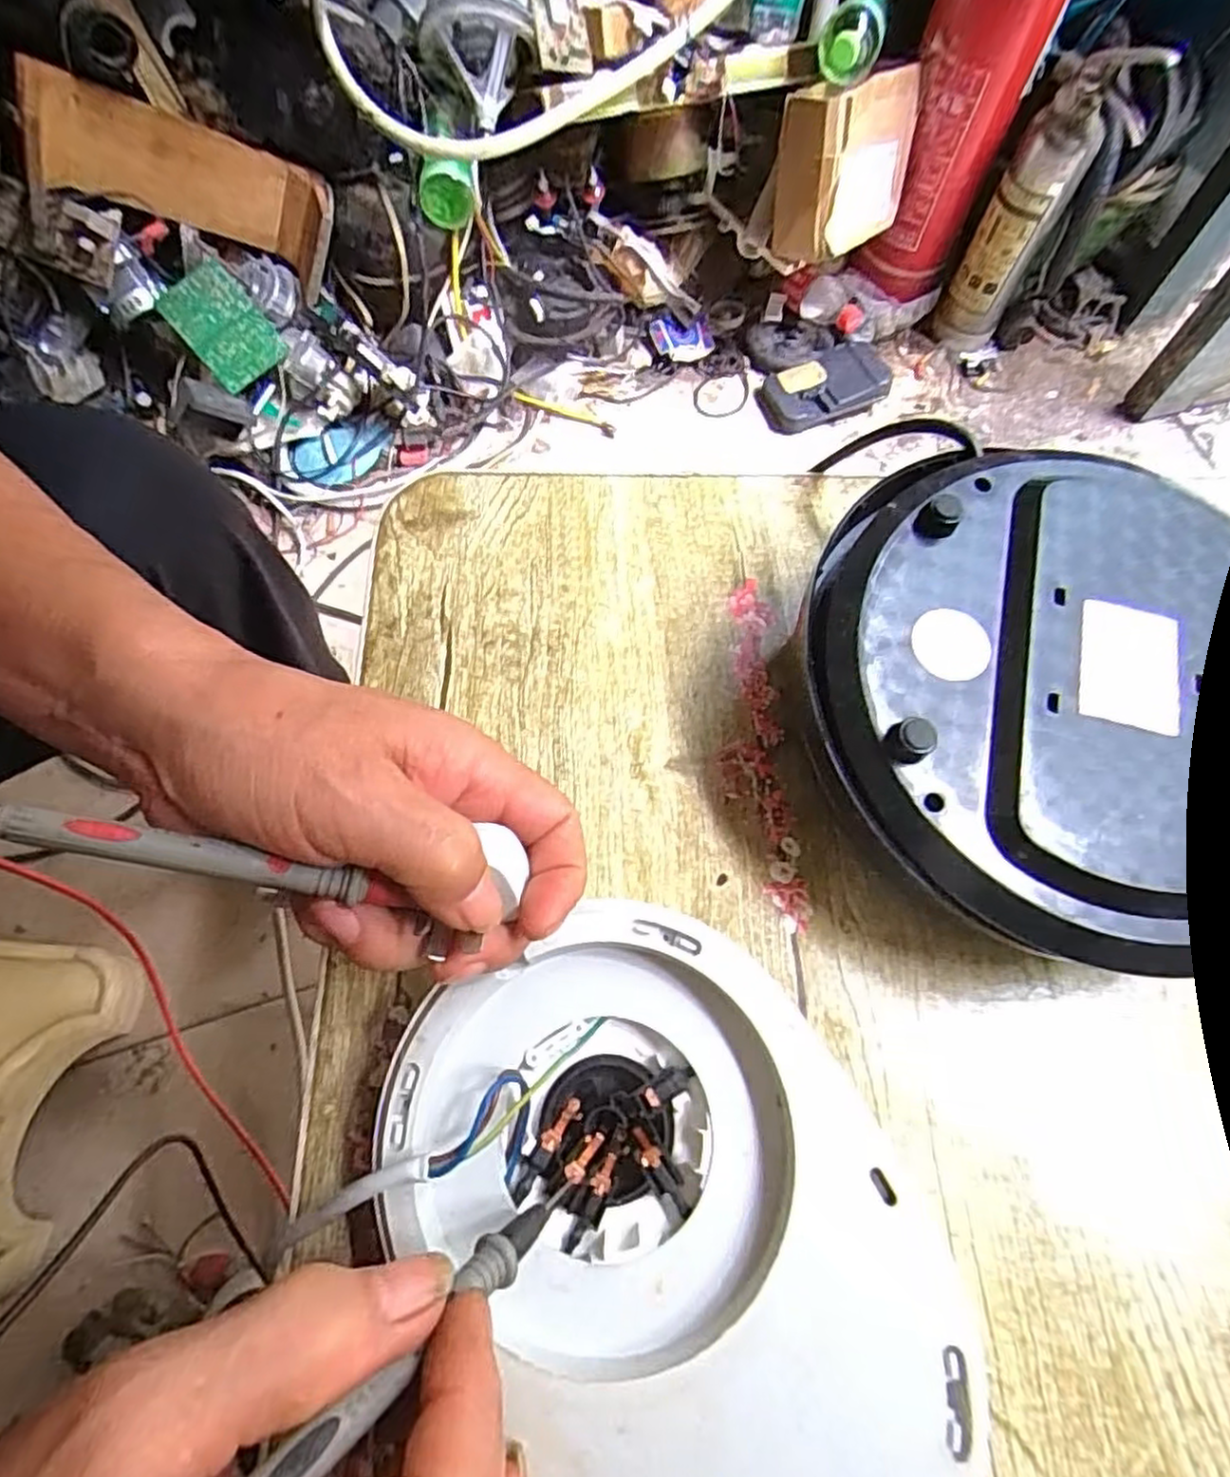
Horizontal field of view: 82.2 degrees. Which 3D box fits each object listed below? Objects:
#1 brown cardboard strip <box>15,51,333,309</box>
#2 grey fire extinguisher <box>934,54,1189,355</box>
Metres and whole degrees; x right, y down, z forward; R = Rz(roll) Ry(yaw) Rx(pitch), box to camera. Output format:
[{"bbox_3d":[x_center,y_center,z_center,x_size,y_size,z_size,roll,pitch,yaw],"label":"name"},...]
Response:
[{"bbox_3d":[-0.494,-0.625,0.813,0.296,0.119,0.108,2,63,-32],"label":"brown cardboard strip"},{"bbox_3d":[0.558,-0.695,0.946,0.126,0.344,0.083,29,68,10],"label":"grey fire extinguisher"}]

